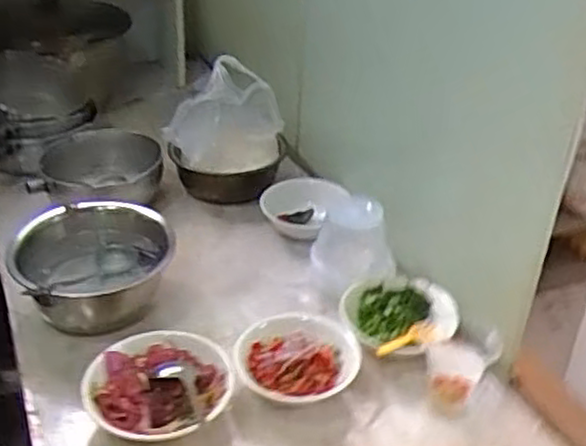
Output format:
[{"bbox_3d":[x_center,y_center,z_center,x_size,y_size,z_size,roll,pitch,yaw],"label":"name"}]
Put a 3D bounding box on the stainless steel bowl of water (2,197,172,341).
[{"bbox_3d":[-0.275,0.049,1.047,0.218,0.079,0.207,-3,34,-6],"label":"stainless steel bowl of water"}]

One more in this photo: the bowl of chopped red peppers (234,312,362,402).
[{"bbox_3d":[0.005,0.165,0.904,0.148,0.052,0.123,8,34,10],"label":"bowl of chopped red peppers"}]

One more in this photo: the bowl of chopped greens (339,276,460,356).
[{"bbox_3d":[0.132,0.118,0.950,0.138,0.060,0.126,1,34,-1],"label":"bowl of chopped greens"}]

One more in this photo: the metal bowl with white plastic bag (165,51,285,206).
[{"bbox_3d":[-0.113,-0.142,1.259,0.201,0.181,0.198,0,34,-2],"label":"metal bowl with white plastic bag"}]

